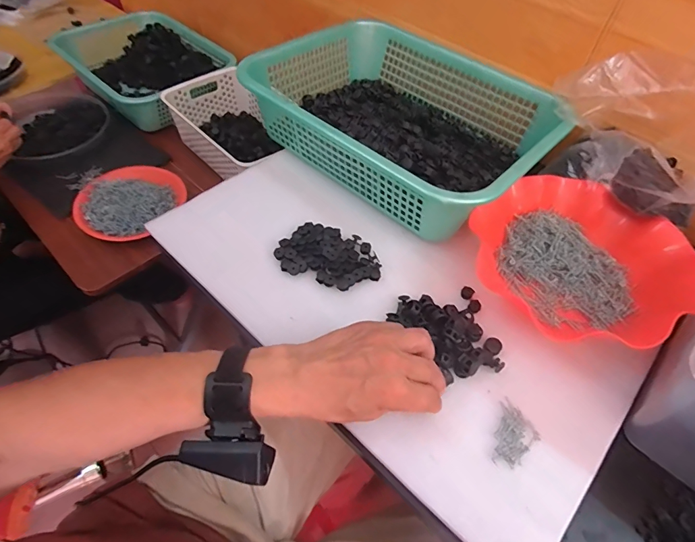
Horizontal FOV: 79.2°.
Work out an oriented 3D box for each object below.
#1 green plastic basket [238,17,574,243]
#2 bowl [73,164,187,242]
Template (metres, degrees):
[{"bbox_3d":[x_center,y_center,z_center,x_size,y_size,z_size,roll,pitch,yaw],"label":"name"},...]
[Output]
[{"bbox_3d":[0.076,-0.218,0.578,0.385,0.090,0.294,36,59,21],"label":"green plastic basket"},{"bbox_3d":[-0.415,-0.138,0.799,0.174,0.039,0.188,2,54,-2],"label":"bowl"}]

